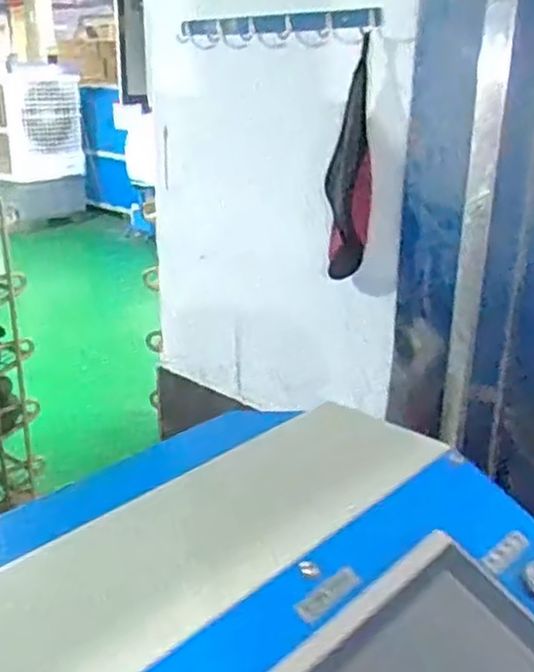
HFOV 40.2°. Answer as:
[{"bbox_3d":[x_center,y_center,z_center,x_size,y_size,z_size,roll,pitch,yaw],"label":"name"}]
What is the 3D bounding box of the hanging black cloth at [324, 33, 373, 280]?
[{"bbox_3d":[0.136,-0.269,1.144,0.074,0.351,0.038,10,18,23],"label":"hanging black cloth"}]

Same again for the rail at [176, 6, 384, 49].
[{"bbox_3d":[0.004,-0.505,1.206,0.034,0.047,0.437,-16,26,-40],"label":"rail"}]

